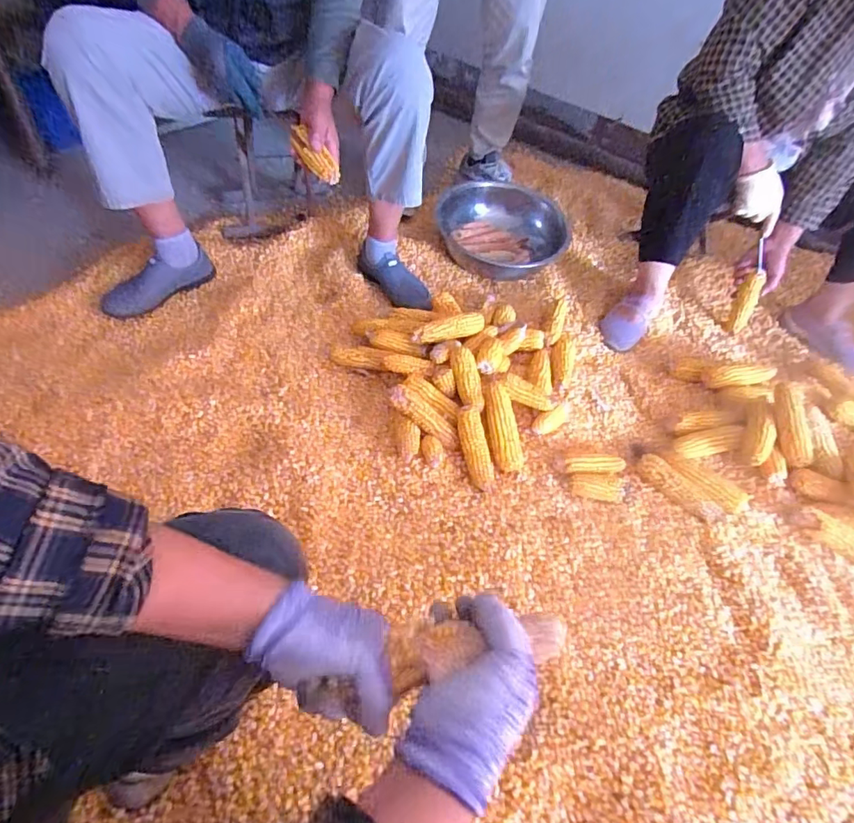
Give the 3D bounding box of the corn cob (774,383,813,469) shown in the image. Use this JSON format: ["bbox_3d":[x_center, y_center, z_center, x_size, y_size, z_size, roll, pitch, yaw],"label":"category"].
[{"bbox_3d":[0.700,0.023,0.977,0.045,0.048,0.159,-5,85,-9],"label":"corn cob"}]

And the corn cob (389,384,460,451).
[{"bbox_3d":[-0.001,0.007,0.951,0.161,0.038,0.043,39,53,3],"label":"corn cob"}]

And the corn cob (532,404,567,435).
[{"bbox_3d":[0.243,0.016,1.002,0.095,0.043,0.034,-29,56,-28],"label":"corn cob"}]

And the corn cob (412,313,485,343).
[{"bbox_3d":[0.043,-0.172,1.090,0.165,0.041,0.053,-18,57,-21],"label":"corn cob"}]

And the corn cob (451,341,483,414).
[{"bbox_3d":[0.073,-0.072,0.983,0.043,0.039,0.157,-9,67,-13],"label":"corn cob"}]

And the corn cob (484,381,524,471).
[{"bbox_3d":[0.138,0.025,0.956,0.056,0.038,0.175,-9,78,-13],"label":"corn cob"}]

